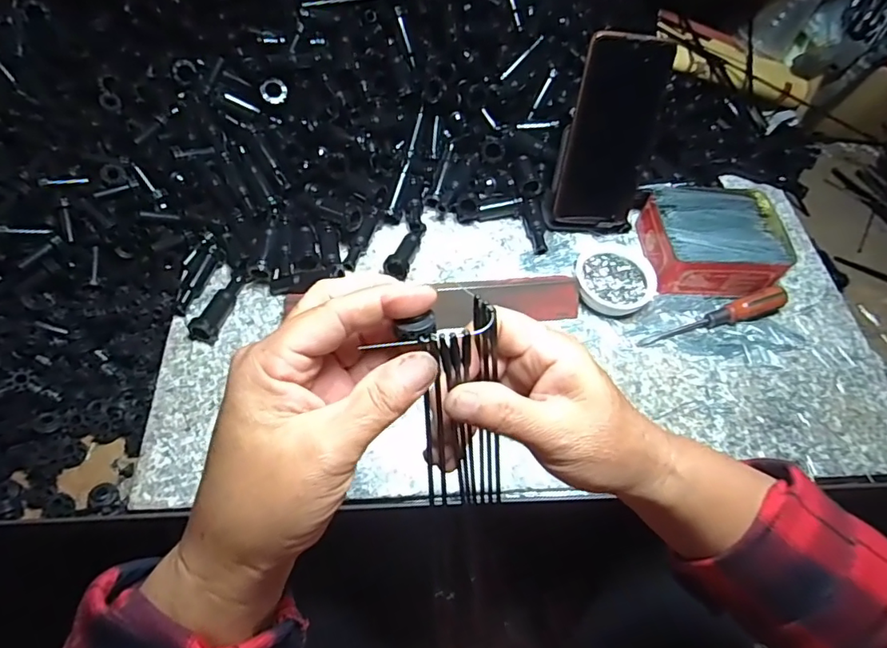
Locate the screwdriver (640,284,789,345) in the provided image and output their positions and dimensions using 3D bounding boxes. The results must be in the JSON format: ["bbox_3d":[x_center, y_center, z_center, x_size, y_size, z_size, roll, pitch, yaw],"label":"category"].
[{"bbox_3d":[0.252,-0.004,0.492,0.149,0.026,0.022,-18,61,-15],"label":"screwdriver"}]

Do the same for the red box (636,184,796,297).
[{"bbox_3d":[0.265,-0.084,0.531,0.123,0.046,0.108,0,58,-5],"label":"red box"}]

